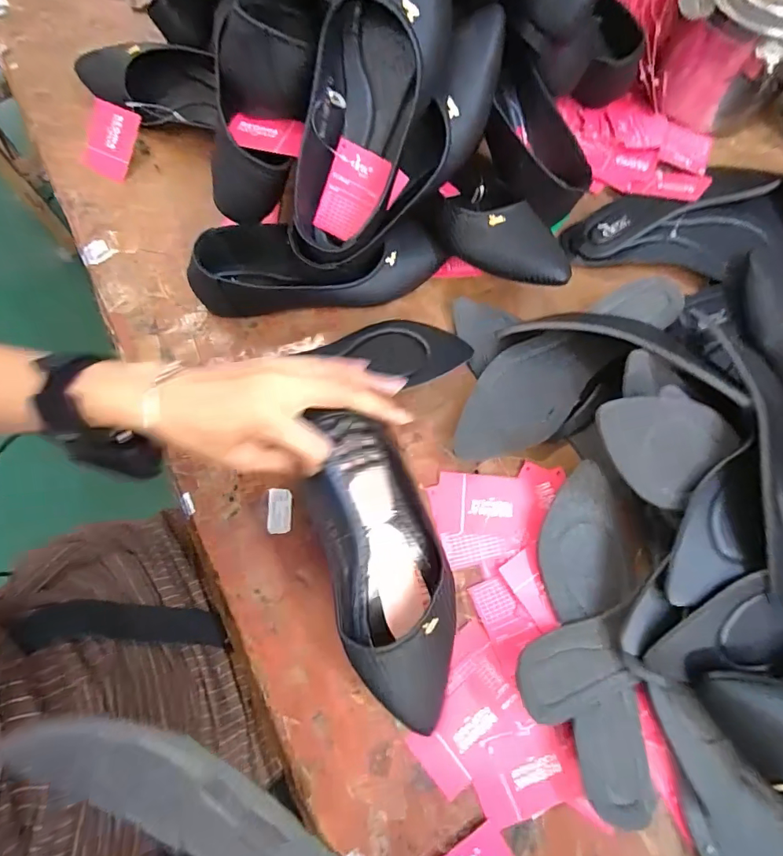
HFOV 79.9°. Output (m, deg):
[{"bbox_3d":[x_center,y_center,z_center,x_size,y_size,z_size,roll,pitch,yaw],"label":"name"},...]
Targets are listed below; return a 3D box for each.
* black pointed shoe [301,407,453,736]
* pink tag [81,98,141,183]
[{"bbox_3d":[-0.004,0.101,0.362,0.086,0.054,0.231,-14,84,-3],"label":"black pointed shoe"},{"bbox_3d":[-0.317,-0.322,0.525,0.060,0.010,0.075,20,101,7],"label":"pink tag"}]

